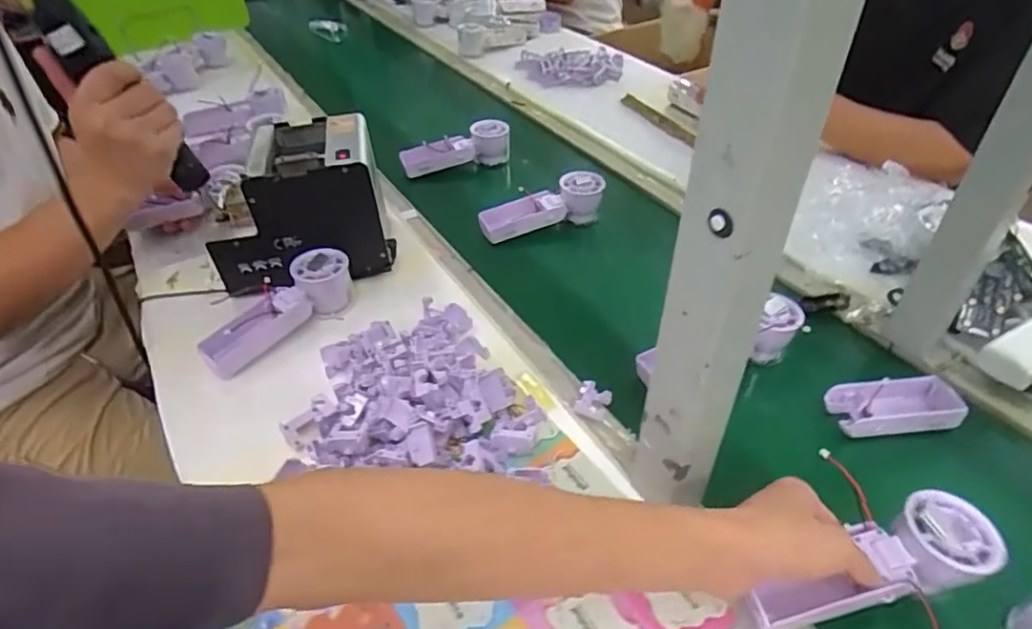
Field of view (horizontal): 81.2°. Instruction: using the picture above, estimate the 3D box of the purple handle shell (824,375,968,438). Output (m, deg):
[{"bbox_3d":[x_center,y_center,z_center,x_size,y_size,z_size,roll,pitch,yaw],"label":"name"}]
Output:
[{"bbox_3d":[0.345,0.081,0.543,0.114,0.025,0.050,-5,42,-5],"label":"purple handle shell"}]

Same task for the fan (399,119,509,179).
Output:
[{"bbox_3d":[-0.092,-0.254,0.931,0.169,0.059,0.048,-17,44,-17],"label":"fan"}]

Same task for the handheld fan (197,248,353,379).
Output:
[{"bbox_3d":[-0.244,0.001,0.633,0.166,0.060,0.054,-42,53,-19],"label":"handheld fan"}]

